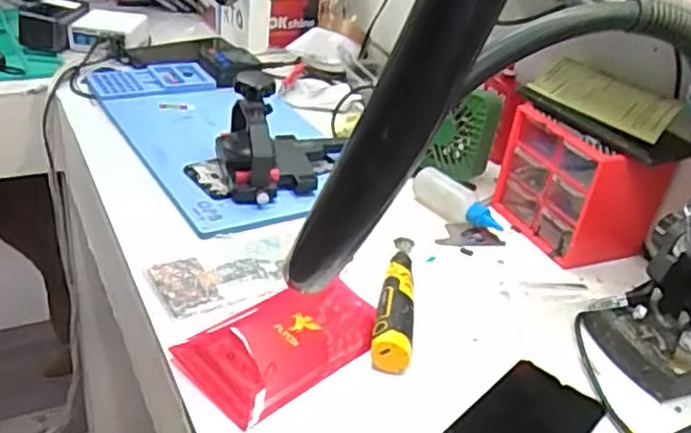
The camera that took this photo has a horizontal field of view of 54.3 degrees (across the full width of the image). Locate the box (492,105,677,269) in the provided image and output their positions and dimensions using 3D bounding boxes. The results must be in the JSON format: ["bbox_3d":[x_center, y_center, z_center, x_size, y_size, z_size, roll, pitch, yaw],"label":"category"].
[{"bbox_3d":[0.228,-0.031,0.662,0.085,0.117,0.145,-8,35,-23],"label":"box"}]

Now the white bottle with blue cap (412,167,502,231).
[{"bbox_3d":[0.116,-0.014,0.701,0.041,0.030,0.103,-18,39,-34],"label":"white bottle with blue cap"}]

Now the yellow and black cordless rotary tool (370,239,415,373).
[{"bbox_3d":[0.043,0.061,0.557,0.029,0.029,0.162,9,32,4],"label":"yellow and black cordless rotary tool"}]

